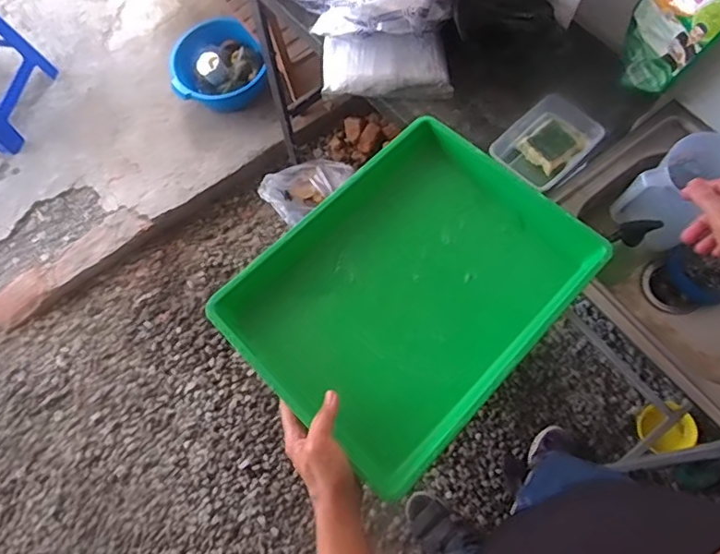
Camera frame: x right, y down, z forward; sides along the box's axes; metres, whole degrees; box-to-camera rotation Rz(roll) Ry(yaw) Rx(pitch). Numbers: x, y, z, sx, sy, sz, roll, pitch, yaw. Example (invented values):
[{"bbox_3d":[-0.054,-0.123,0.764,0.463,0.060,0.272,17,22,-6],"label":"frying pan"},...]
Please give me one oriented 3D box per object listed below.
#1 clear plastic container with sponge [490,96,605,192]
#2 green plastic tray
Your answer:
[{"bbox_3d":[0.300,-0.214,0.925,0.164,0.036,0.124,-43,73,-11],"label":"clear plastic container with sponge"},{"bbox_3d":[0.054,0.019,0.681,0.302,0.091,0.374,43,76,12],"label":"green plastic tray"}]

